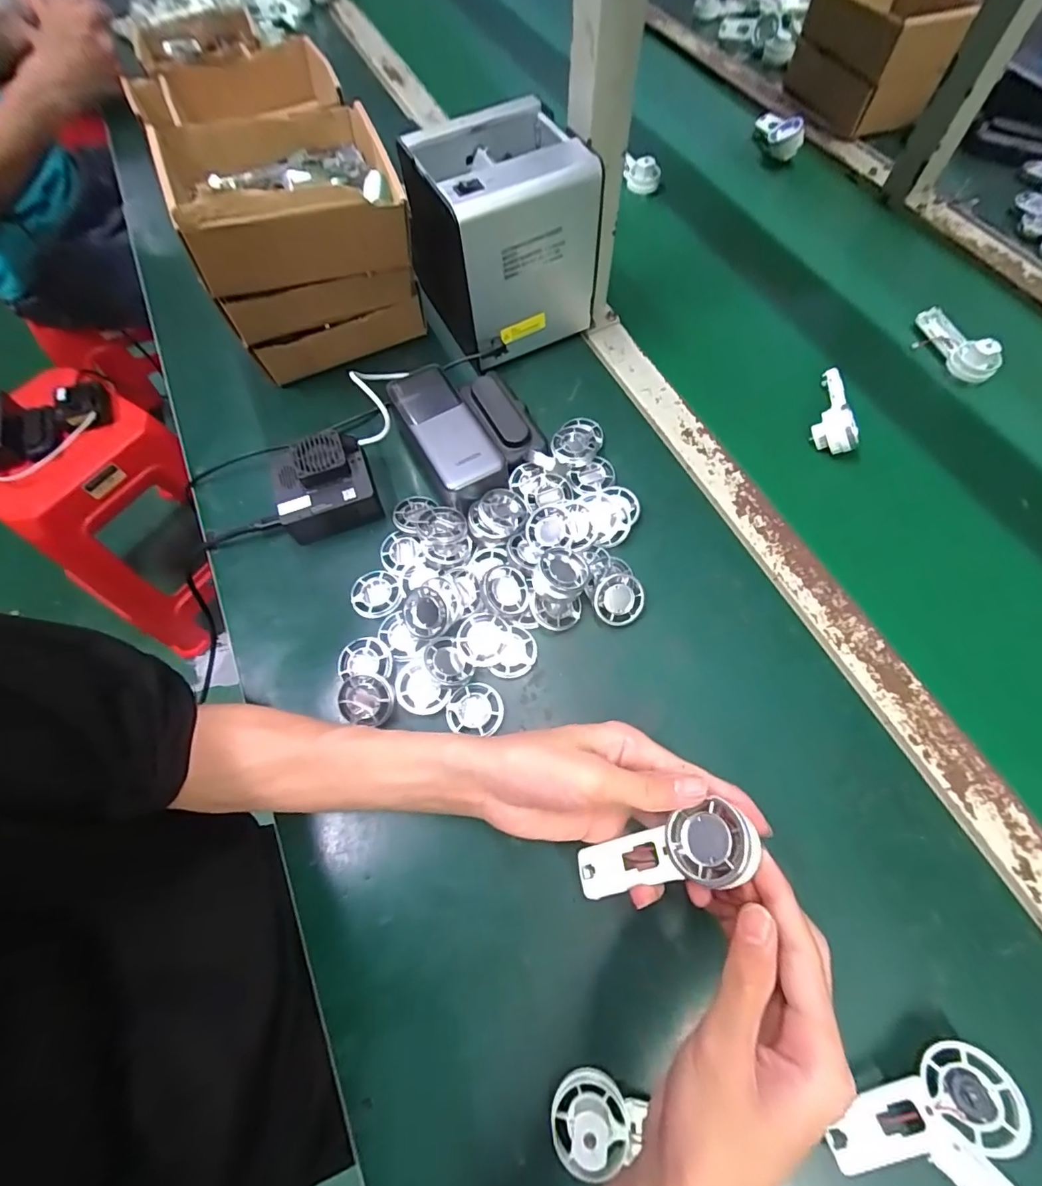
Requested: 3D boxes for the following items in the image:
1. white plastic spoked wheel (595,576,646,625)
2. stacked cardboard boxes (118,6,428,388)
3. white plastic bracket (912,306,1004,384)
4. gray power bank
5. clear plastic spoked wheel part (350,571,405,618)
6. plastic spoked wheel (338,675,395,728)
[{"bbox_3d":[0.074,0.006,0.382,0.037,0.006,0.039,0,99,-2],"label":"white plastic spoked wheel"},{"bbox_3d":[-0.196,-0.320,0.459,0.169,0.146,0.158,-22,67,-8],"label":"stacked cardboard boxes"},{"bbox_3d":[0.428,-0.251,0.502,0.034,0.039,0.096,-16,66,-6],"label":"white plastic bracket"},{"bbox_3d":[-0.067,-0.140,0.432,0.051,0.030,0.134,-28,68,-11],"label":"gray power bank"},{"bbox_3d":[-0.114,0.000,0.402,0.041,0.011,0.039,-8,66,-2],"label":"clear plastic spoked wheel part"},{"bbox_3d":[-0.108,0.074,0.353,0.037,0.005,0.033,7,66,4],"label":"plastic spoked wheel"}]

